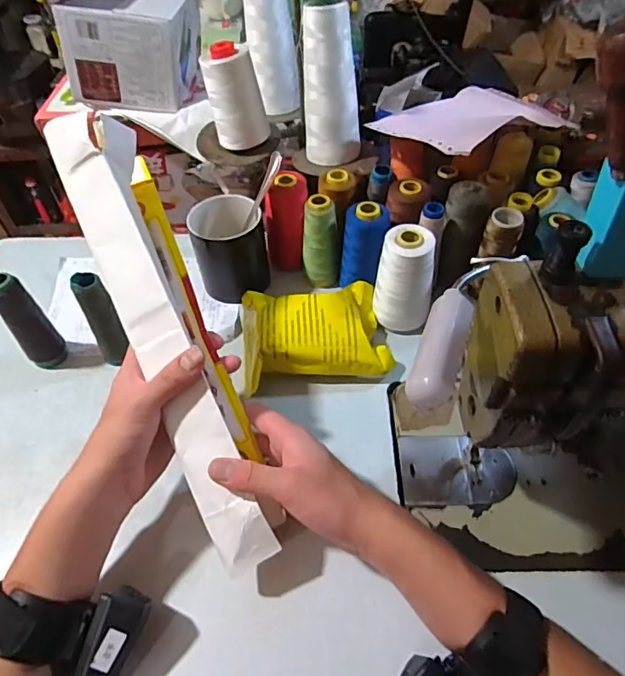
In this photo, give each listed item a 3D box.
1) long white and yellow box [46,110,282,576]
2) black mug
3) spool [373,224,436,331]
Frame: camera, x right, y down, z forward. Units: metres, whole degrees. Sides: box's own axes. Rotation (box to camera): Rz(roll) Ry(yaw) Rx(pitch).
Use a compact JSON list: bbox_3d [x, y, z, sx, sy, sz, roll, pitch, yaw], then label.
[{"bbox_3d":[-0.110,-0.004,0.379,0.065,0.056,0.358,-21,83,-15],"label":"long white and yellow box"},{"bbox_3d":[-0.093,-0.101,0.560,0.081,0.092,0.085,-9,49,-5],"label":"black mug"},{"bbox_3d":[0.092,-0.058,0.499,0.056,0.096,0.056,7,50,8],"label":"spool"}]

